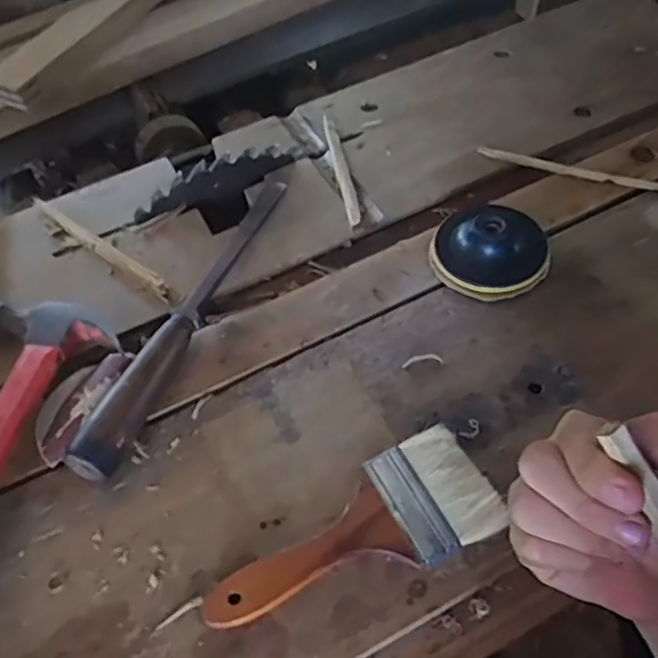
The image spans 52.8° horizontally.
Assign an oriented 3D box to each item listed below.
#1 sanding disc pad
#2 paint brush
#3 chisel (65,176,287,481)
[{"bbox_3d":[0.130,-0.072,0.527,0.090,0.032,0.094,16,57,16],"label":"sanding disc pad"},{"bbox_3d":[0.014,0.127,0.404,0.183,0.011,0.074,-26,56,-13],"label":"paint brush"},{"bbox_3d":[-0.109,-0.024,0.519,0.050,0.038,0.306,16,57,16],"label":"chisel"}]

